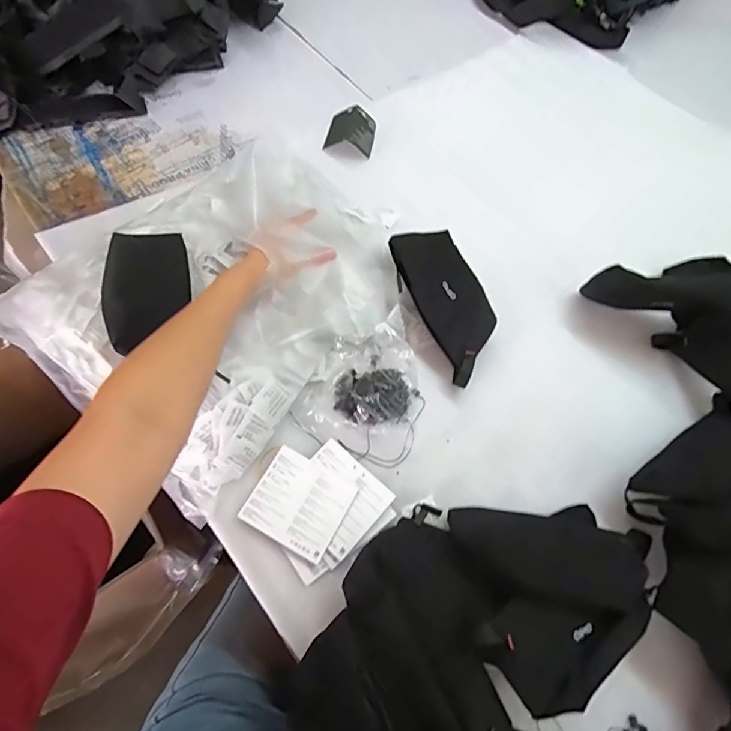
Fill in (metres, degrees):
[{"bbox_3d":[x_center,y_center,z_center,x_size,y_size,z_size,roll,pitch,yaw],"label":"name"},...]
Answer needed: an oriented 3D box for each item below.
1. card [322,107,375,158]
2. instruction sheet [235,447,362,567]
[{"bbox_3d":[-0.024,-0.399,0.758,0.078,0.022,0.091,9,63,1],"label":"card"},{"bbox_3d":[-0.071,0.149,0.485,0.098,0.004,0.089,28,65,9],"label":"instruction sheet"}]

